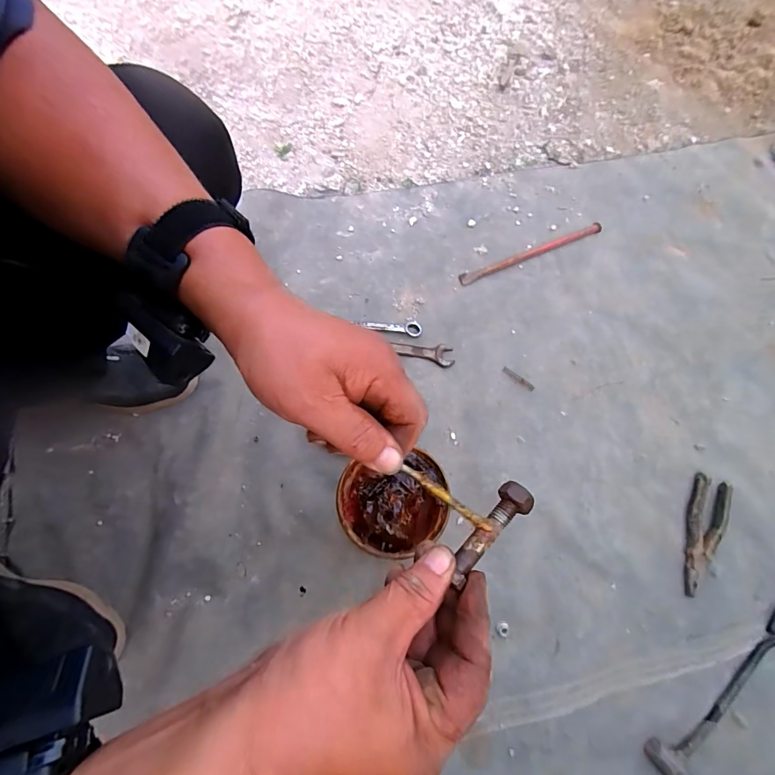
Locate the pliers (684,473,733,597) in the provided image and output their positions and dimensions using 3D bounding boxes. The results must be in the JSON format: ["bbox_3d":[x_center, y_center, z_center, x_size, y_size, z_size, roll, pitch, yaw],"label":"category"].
[{"bbox_3d":[0.423,0.194,0.544,0.047,0.019,0.161,28,72,11],"label":"pliers"}]

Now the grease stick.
[{"bbox_3d":[0.032,0.060,0.220,0.055,0.004,0.006,34,73,15],"label":"grease stick"}]

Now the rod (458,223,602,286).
[{"bbox_3d":[0.253,-0.236,0.715,0.276,0.012,0.021,-22,70,-7],"label":"rod"}]

